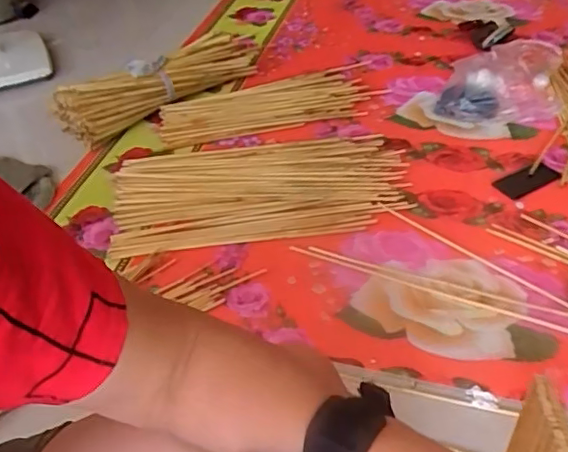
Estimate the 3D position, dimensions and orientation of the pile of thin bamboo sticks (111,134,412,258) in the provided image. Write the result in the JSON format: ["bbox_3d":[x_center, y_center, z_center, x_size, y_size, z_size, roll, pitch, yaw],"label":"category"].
[{"bbox_3d":[-0.041,-0.098,1.328,0.654,0.037,0.339,-11,44,-10],"label":"pile of thin bamboo sticks"}]

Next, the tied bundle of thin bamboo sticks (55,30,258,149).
[{"bbox_3d":[-0.298,-0.395,1.574,0.135,0.124,0.605,28,51,29],"label":"tied bundle of thin bamboo sticks"}]

